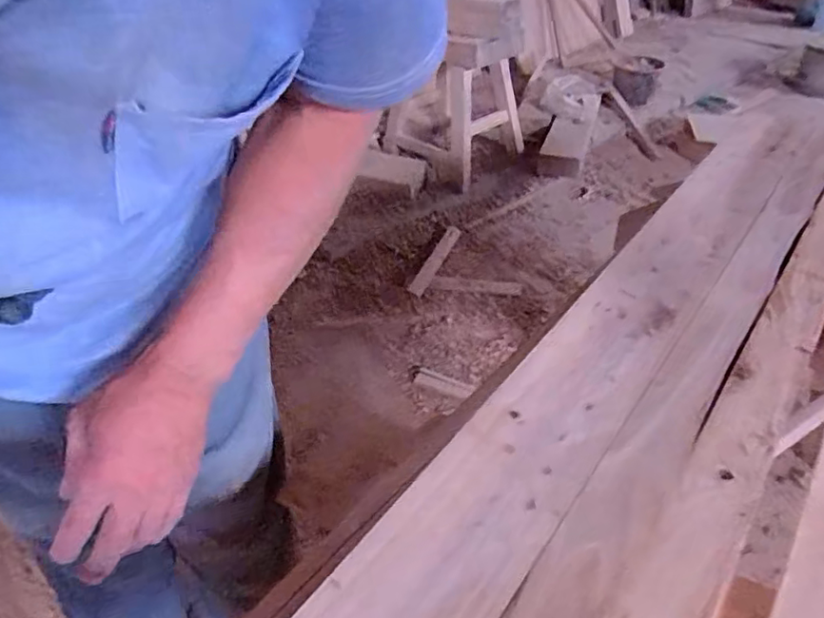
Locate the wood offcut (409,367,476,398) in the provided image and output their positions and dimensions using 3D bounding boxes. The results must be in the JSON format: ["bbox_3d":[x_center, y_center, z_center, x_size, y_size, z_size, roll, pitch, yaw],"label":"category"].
[{"bbox_3d":[0.070,0.181,1.467,0.169,0.010,0.041,16,56,33],"label":"wood offcut"}]

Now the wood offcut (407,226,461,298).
[{"bbox_3d":[0.070,-0.157,1.897,0.048,0.029,0.368,15,41,19],"label":"wood offcut"}]

